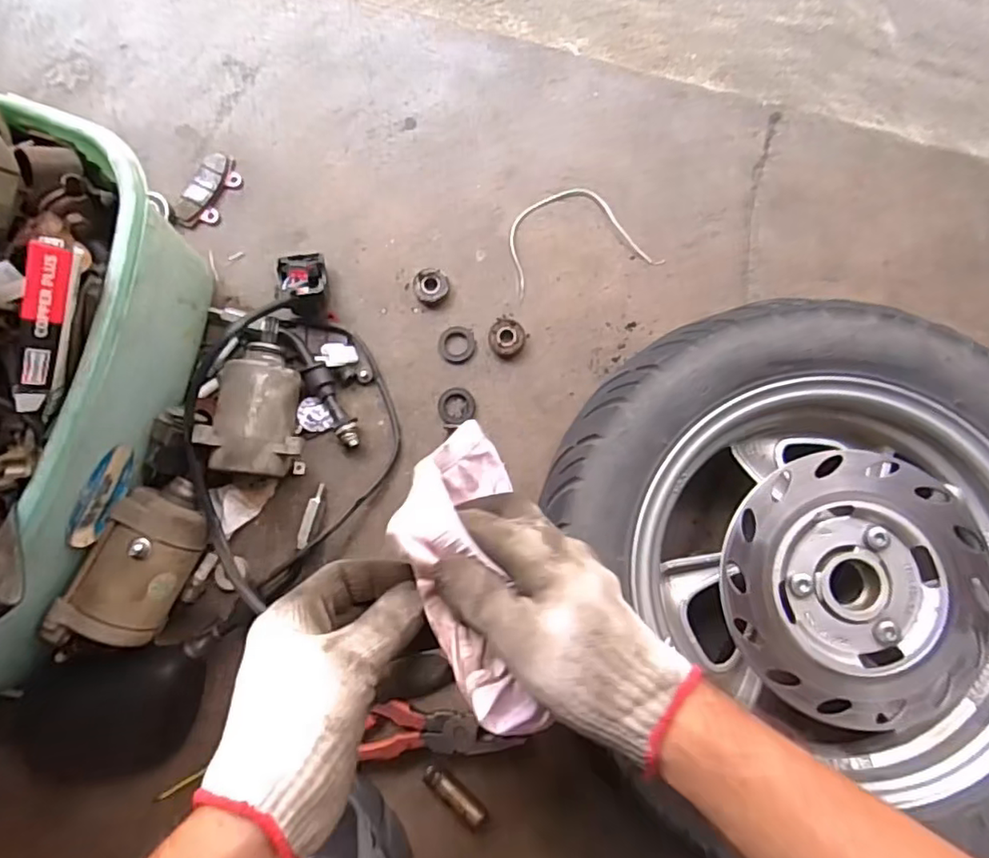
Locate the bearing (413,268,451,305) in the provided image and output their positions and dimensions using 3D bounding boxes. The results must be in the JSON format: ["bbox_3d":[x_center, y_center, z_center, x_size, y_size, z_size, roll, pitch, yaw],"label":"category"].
[{"bbox_3d":[-0.055,-0.124,0.514,0.030,0.011,0.030,0,81,2],"label":"bearing"}]

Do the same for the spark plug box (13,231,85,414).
[{"bbox_3d":[-0.260,-0.057,0.344,0.015,0.028,0.100,29,107,33],"label":"spark plug box"}]

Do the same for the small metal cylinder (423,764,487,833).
[{"bbox_3d":[-0.028,0.281,0.453,0.059,0.016,0.017,42,85,7],"label":"small metal cylinder"}]

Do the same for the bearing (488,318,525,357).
[{"bbox_3d":[0.011,-0.079,0.505,0.030,0.011,0.033,-1,81,2],"label":"bearing"}]

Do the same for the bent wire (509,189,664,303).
[{"bbox_3d":[0.073,-0.169,0.517,0.124,0.004,0.086,-16,81,0],"label":"bent wire"}]

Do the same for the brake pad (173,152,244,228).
[{"bbox_3d":[-0.258,-0.214,0.536,0.037,0.009,0.075,26,83,6],"label":"brake pad"}]

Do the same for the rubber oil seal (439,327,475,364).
[{"bbox_3d":[-0.032,-0.072,0.508,0.032,0.004,0.031,0,81,2],"label":"rubber oil seal"}]

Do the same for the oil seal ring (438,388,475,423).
[{"bbox_3d":[-0.032,-0.020,0.499,0.031,0.004,0.031,0,81,2],"label":"oil seal ring"}]

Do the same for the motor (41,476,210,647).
[{"bbox_3d":[-0.262,0.103,0.451,0.059,0.068,0.129,24,83,6],"label":"motor"}]

